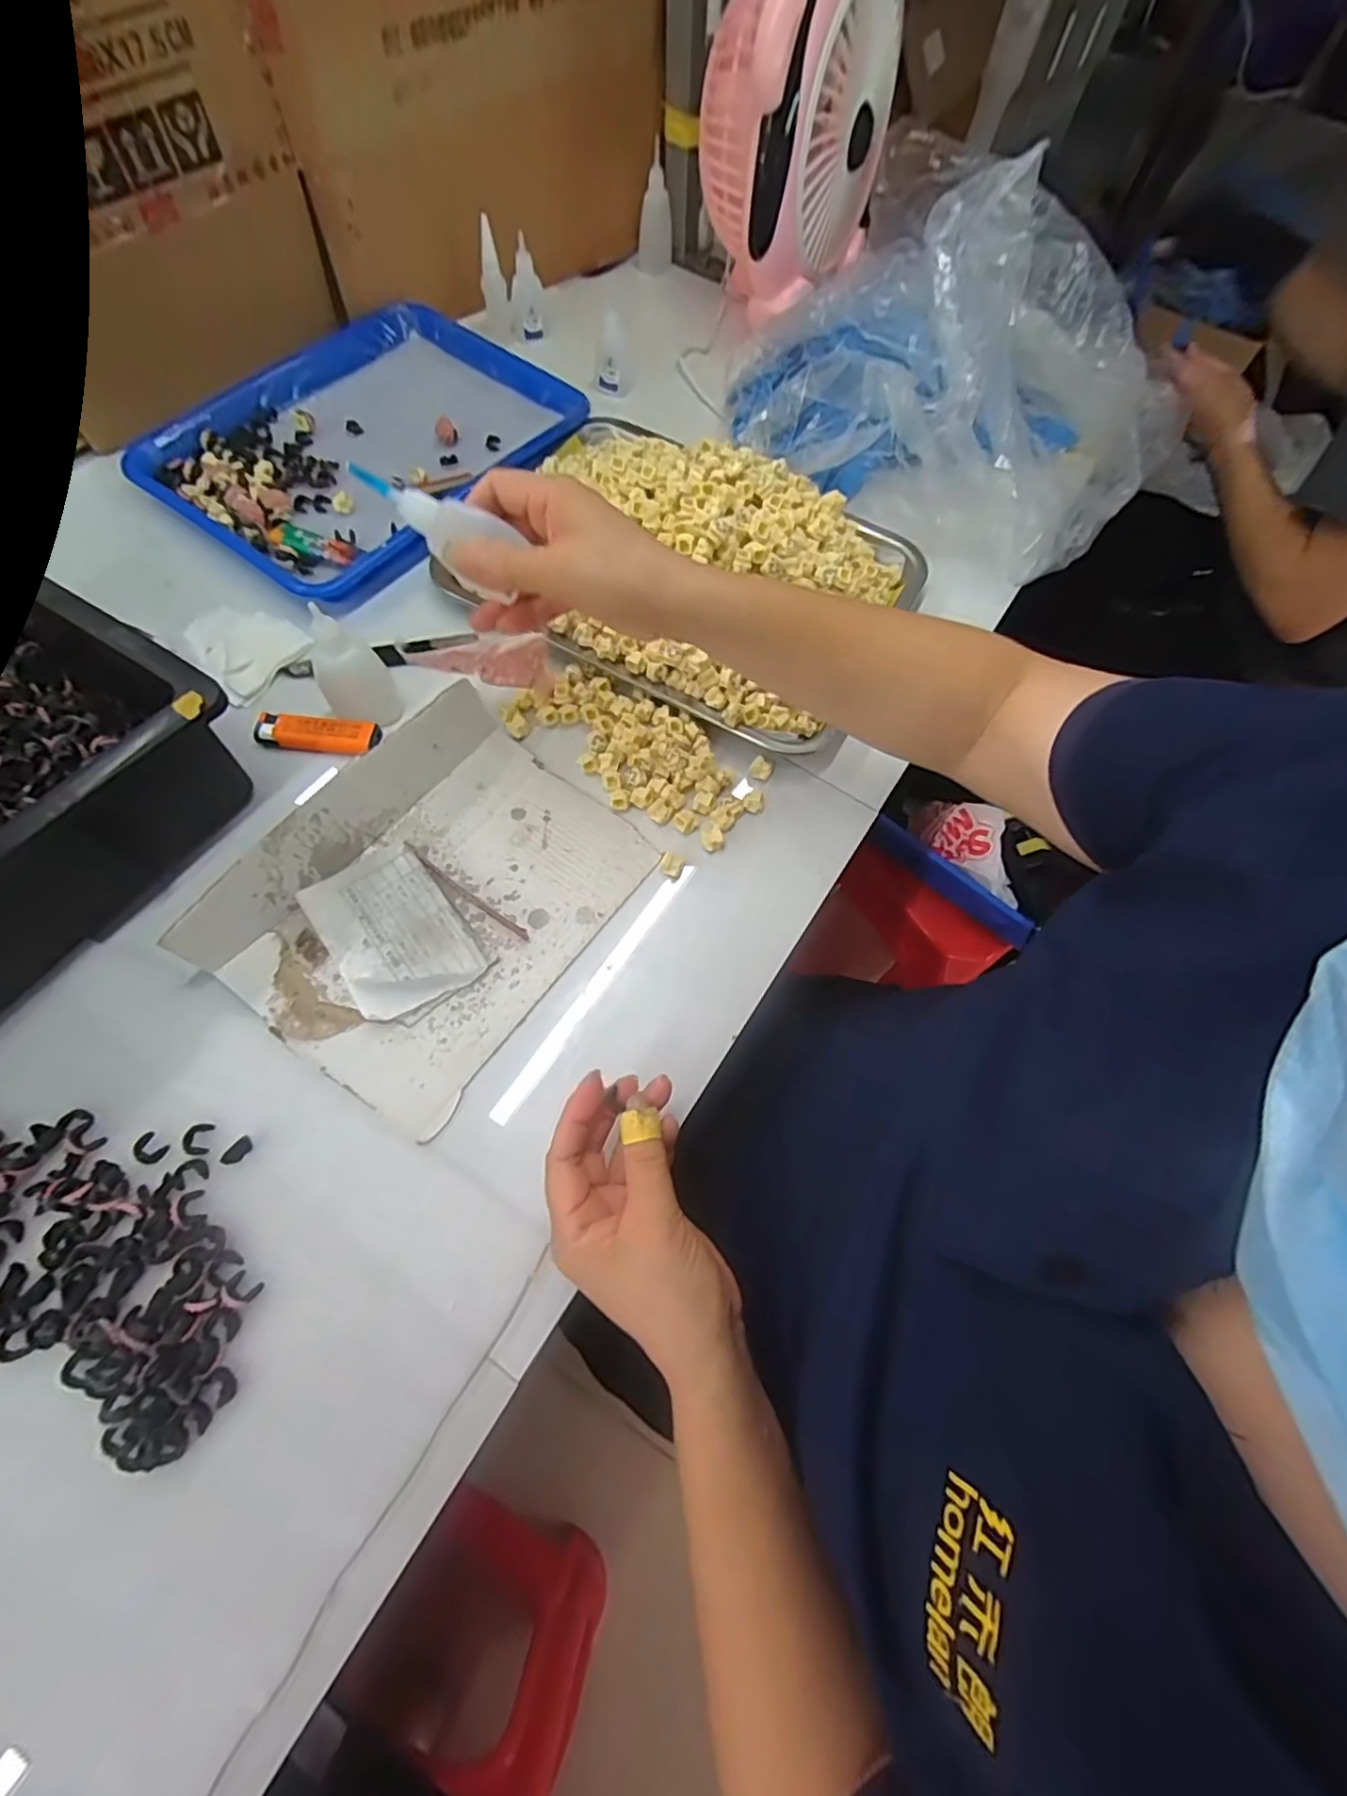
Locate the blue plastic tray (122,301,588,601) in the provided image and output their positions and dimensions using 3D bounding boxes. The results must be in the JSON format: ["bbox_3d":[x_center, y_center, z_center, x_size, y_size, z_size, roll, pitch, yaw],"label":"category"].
[{"bbox_3d":[-0.267,-0.405,0.548,0.269,0.023,0.327,33,68,10],"label":"blue plastic tray"}]

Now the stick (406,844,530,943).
[{"bbox_3d":[-0.133,-0.004,0.396,0.100,0.010,0.006,34,68,10],"label":"stick"}]

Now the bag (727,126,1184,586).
[{"bbox_3d":[0.263,-0.481,0.526,0.359,0.200,0.309,31,67,9],"label":"bag"}]

